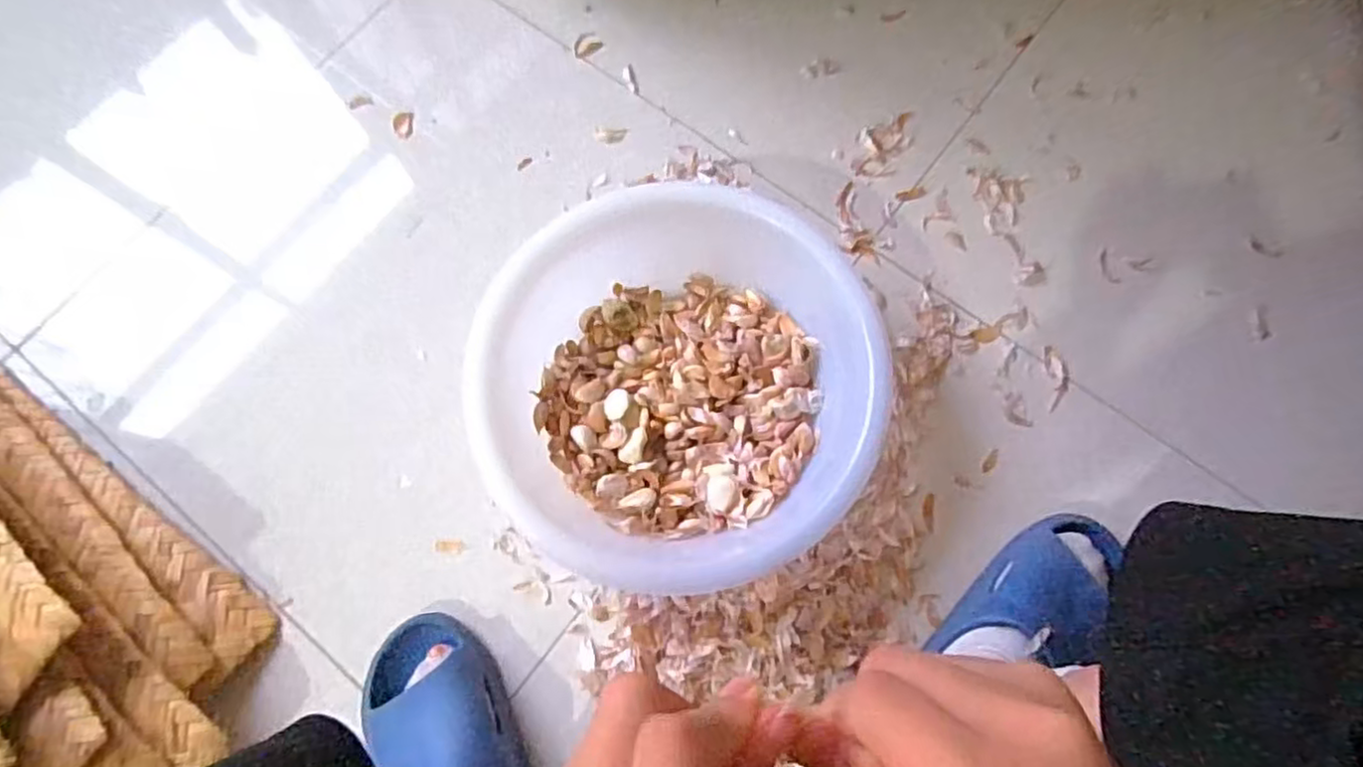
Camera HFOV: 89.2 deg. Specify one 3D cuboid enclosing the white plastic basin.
[{"bbox_3d":[-0.003,0.004,0.591,0.321,0.095,0.300,0,74,2],"label":"white plastic basin"}]

